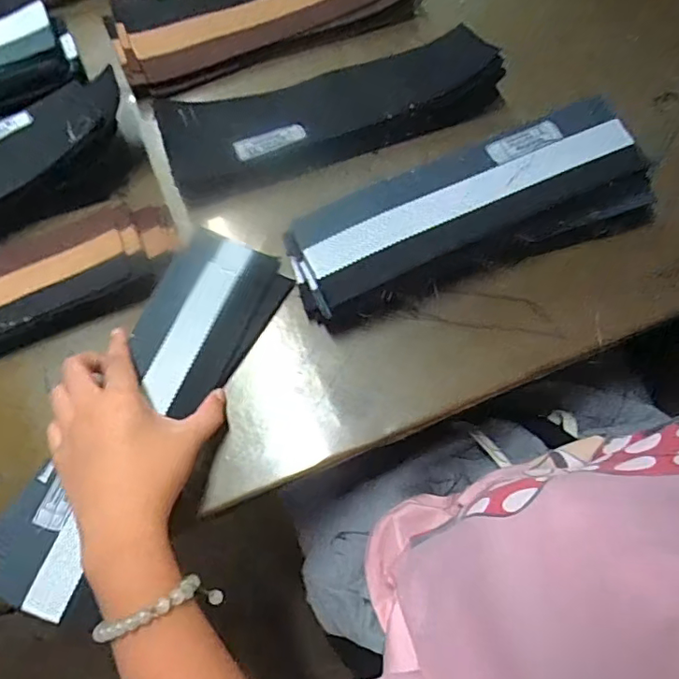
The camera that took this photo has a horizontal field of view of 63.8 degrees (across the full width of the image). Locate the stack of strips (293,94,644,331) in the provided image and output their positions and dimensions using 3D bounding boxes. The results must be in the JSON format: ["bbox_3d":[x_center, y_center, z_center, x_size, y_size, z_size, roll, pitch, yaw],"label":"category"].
[{"bbox_3d":[0.106,-0.100,0.439,0.292,0.061,0.091,-21,71,-7],"label":"stack of strips"}]

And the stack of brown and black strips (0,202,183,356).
[{"bbox_3d":[-0.287,-0.026,0.422,0.326,0.019,0.086,-25,72,-8],"label":"stack of brown and black strips"}]

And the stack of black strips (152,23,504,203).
[{"bbox_3d":[-0.006,-0.209,0.484,0.299,0.031,0.098,-18,71,-6],"label":"stack of black strips"}]

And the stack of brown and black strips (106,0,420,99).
[{"bbox_3d":[-0.076,-0.330,0.537,0.291,0.034,0.116,-21,71,-7],"label":"stack of brown and black strips"}]

